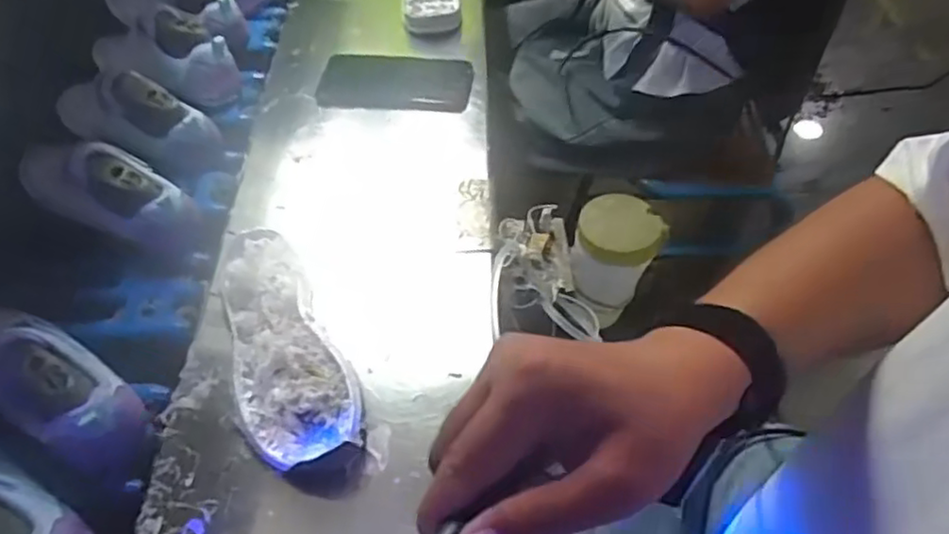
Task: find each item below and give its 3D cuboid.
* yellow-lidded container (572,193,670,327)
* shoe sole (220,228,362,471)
[{"bbox_3d":[0.133,-0.007,0.631,0.073,0.106,0.072,0,57,1],"label":"yellow-lidded container"},{"bbox_3d":[-0.147,0.055,0.490,0.081,0.036,0.214,-21,59,-12],"label":"shoe sole"}]

